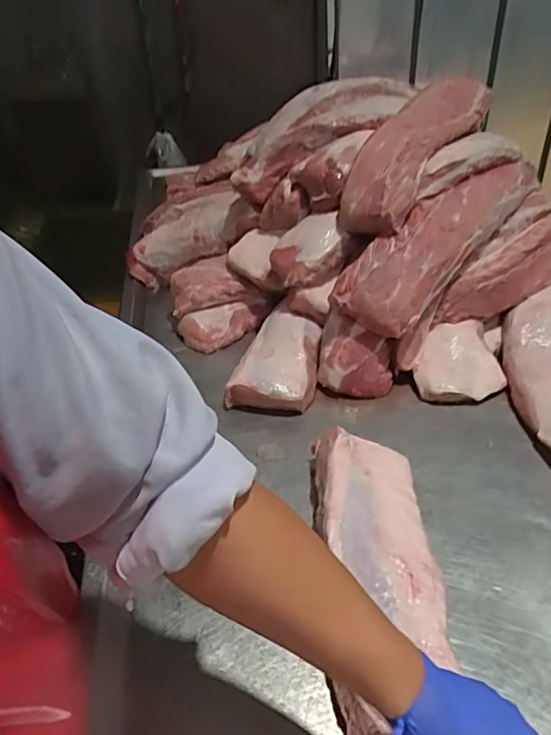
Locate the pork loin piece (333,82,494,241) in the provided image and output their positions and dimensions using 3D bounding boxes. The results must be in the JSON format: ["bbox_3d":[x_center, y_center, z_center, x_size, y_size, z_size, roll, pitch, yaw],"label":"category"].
[{"bbox_3d":[0.235,-0.385,0.966,0.127,0.093,0.341,24,66,31],"label":"pork loin piece"}]

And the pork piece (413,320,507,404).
[{"bbox_3d":[0.313,-0.014,0.940,0.150,0.061,0.148,-1,36,2],"label":"pork piece"}]

